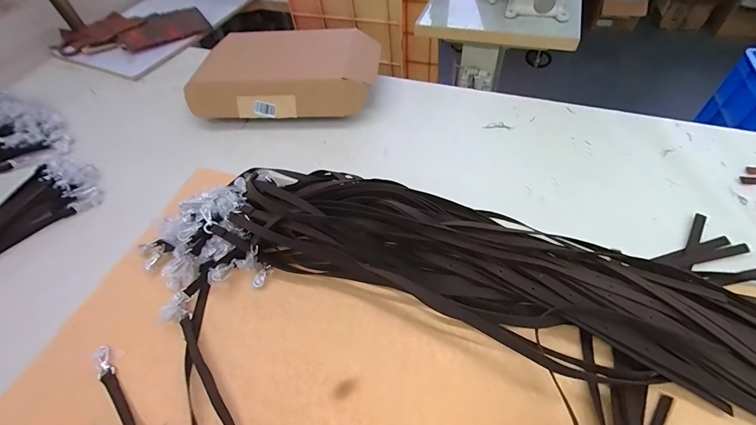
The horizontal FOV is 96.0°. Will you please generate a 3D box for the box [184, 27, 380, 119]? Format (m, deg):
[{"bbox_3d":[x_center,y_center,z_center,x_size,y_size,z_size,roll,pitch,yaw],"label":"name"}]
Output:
[{"bbox_3d":[-0.222,-0.324,0.792,0.445,0.182,0.163,-7,53,0],"label":"box"}]

